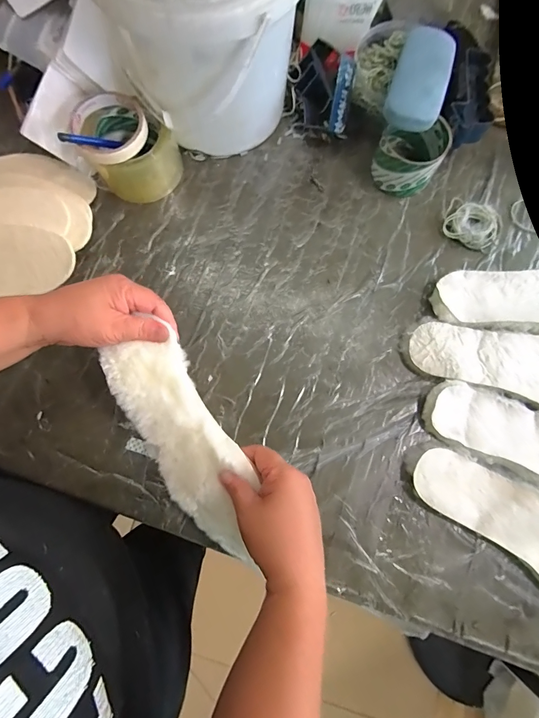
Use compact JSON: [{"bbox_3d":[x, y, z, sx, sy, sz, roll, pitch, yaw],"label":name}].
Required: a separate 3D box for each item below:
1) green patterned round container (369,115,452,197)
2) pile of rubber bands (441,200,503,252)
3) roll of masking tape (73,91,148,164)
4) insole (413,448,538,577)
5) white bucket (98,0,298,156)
[{"bbox_3d":[0.180,-0.264,0.468,0.081,0.060,0.087,26,79,5],"label":"green patterned round container"},{"bbox_3d":[0.264,-0.174,0.471,0.070,0.016,0.060,20,78,4],"label":"pile of rubber bands"},{"bbox_3d":[-0.185,-0.270,0.423,0.082,0.018,0.088,0,79,0],"label":"roll of masking tape"},{"bbox_3d":[0.281,0.183,0.378,0.267,0.015,0.088,30,79,6],"label":"insole"},{"bbox_3d":[-0.069,-0.371,0.418,0.211,0.198,0.223,-14,78,-4],"label":"white bucket"}]

